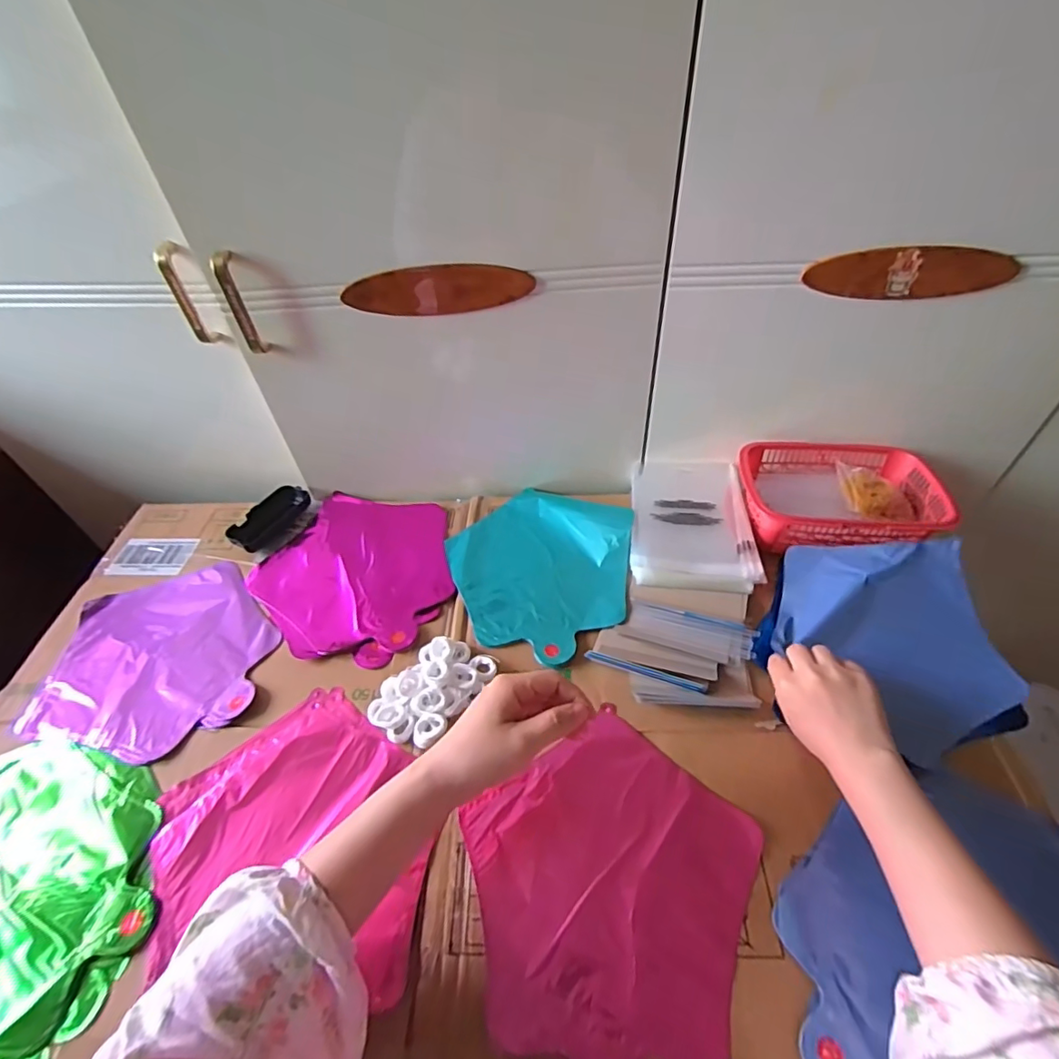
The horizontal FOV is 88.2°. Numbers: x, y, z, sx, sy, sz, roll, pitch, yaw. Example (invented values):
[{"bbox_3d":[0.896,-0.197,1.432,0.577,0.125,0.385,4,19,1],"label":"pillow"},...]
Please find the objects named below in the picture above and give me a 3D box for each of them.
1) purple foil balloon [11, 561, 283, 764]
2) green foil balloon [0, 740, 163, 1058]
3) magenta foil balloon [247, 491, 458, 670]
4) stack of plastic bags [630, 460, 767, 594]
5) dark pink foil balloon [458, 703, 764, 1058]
[{"bbox_3d":[-0.391,0.129,0.587,0.230,0.009,0.221,0,48,4],"label":"purple foil balloon"},{"bbox_3d":[-0.431,0.298,0.442,0.260,0.021,0.228,0,48,5],"label":"green foil balloon"},{"bbox_3d":[-0.201,0.045,0.658,0.234,0.016,0.234,-2,48,2],"label":"magenta foil balloon"},{"bbox_3d":[0.196,-0.016,0.659,0.137,0.023,0.198,4,48,8],"label":"stack of plastic bags"},{"bbox_3d":[0.062,0.280,0.429,0.221,0.016,0.216,-33,54,-23],"label":"dark pink foil balloon"}]

